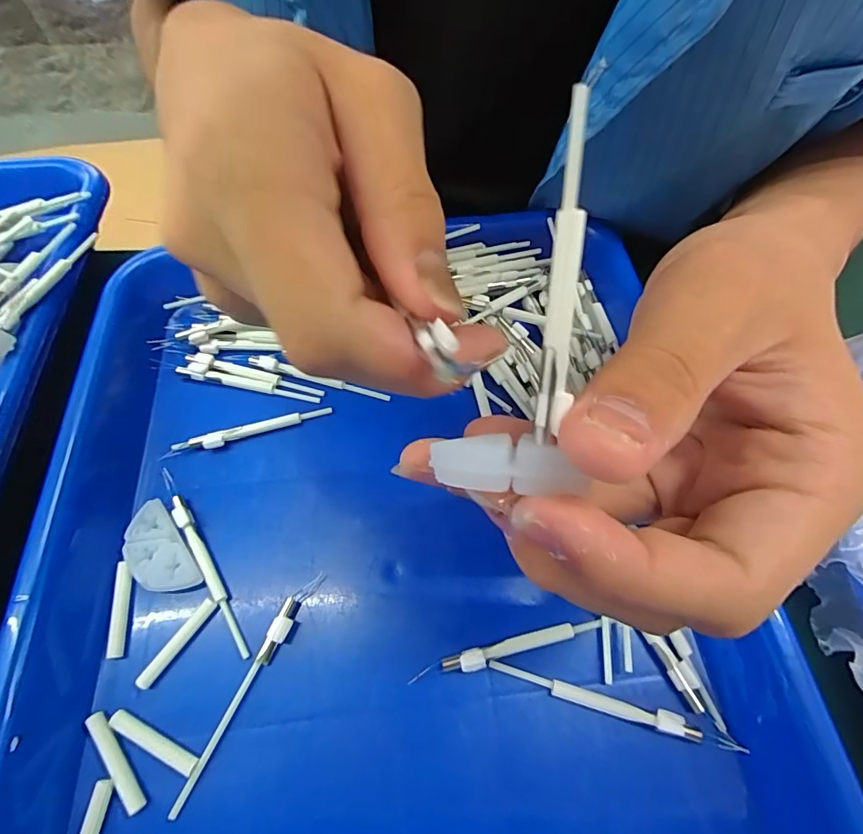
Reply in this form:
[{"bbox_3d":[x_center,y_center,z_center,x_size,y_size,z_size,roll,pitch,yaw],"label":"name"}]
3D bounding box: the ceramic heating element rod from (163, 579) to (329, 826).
[{"bbox_3d":[-0.063,0.092,0.163,0.008,0.004,0.081,24,65,13],"label":"ceramic heating element rod"}]

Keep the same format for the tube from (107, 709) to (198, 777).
[{"bbox_3d":[-0.092,0.108,0.155,0.033,0.004,0.006,23,65,12],"label":"tube"}]

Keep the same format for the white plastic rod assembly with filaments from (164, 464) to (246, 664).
[{"bbox_3d":[-0.089,0.054,0.182,0.005,0.005,0.082,-33,67,-15],"label":"white plastic rod assembly with filaments"}]

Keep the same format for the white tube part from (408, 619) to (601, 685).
[{"bbox_3d":[0.027,0.081,0.164,0.068,0.004,0.006,-12,63,-5],"label":"white tube part"}]

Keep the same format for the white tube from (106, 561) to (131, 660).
[{"bbox_3d":[-0.116,0.071,0.174,0.005,0.004,0.033,-9,63,-4],"label":"white tube"}]

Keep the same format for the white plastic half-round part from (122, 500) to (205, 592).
[{"bbox_3d":[-0.106,0.053,0.181,0.020,0.007,0.038,-34,67,-16],"label":"white plastic half-round part"}]

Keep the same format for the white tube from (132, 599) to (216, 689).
[{"bbox_3d":[-0.092,0.082,0.170,0.005,0.004,0.034,31,67,16],"label":"white tube"}]

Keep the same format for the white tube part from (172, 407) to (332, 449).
[{"bbox_3d":[-0.078,0.005,0.208,0.067,0.005,0.007,-17,64,-8],"label":"white tube part"}]

